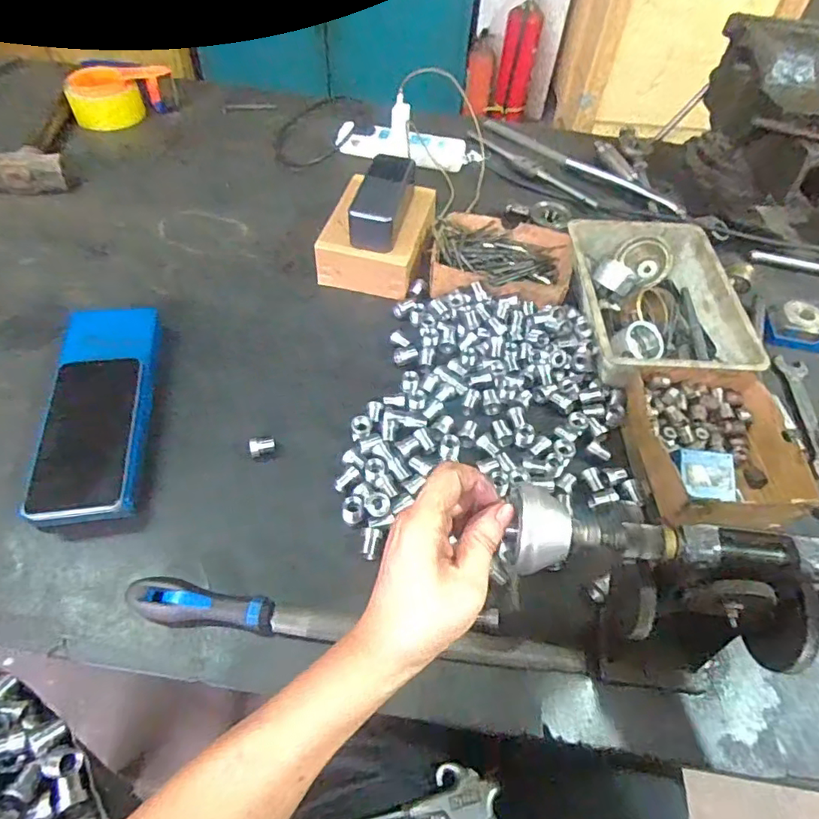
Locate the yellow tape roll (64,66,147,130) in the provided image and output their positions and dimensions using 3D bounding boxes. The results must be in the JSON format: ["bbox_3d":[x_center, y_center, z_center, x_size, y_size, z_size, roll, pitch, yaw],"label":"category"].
[{"bbox_3d":[-0.509,-0.524,0.904,0.109,0.058,0.109,-10,54,-12],"label":"yellow tape roll"}]

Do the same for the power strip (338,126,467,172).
[{"bbox_3d":[-0.008,-0.427,0.873,0.196,0.030,0.054,3,53,-2],"label":"power strip"}]

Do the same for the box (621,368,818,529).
[{"bbox_3d":[0.306,0.035,0.542,0.152,0.049,0.182,0,53,-4],"label":"box"}]

